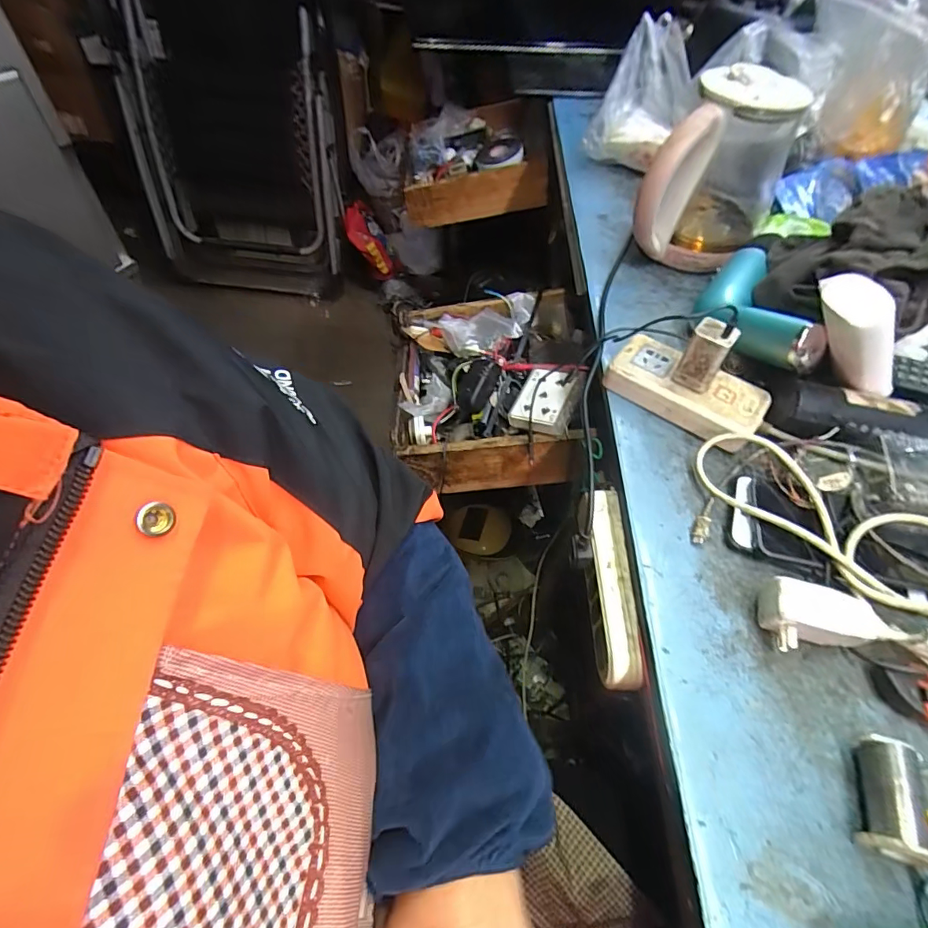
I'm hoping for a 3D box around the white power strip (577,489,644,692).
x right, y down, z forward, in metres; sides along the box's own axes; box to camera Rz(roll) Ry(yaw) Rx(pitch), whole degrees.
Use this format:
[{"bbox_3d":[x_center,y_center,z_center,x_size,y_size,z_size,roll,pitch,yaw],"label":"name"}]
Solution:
[{"bbox_3d":[0.129,0.107,0.438,0.039,0.042,0.172,-1,58,-1],"label":"white power strip"}]

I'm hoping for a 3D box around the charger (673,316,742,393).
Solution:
[{"bbox_3d":[0.226,-0.101,0.458,0.036,0.060,0.030,35,60,18],"label":"charger"}]

